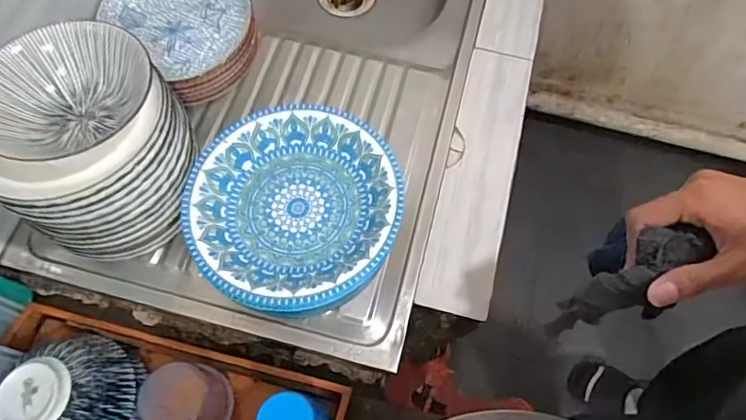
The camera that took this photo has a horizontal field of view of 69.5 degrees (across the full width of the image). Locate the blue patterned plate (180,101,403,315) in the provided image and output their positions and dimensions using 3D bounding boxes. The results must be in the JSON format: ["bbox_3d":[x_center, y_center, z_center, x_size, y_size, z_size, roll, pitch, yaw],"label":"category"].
[{"bbox_3d":[-0.086,-0.006,0.573,0.227,0.040,0.219,0,67,-1],"label":"blue patterned plate"}]

